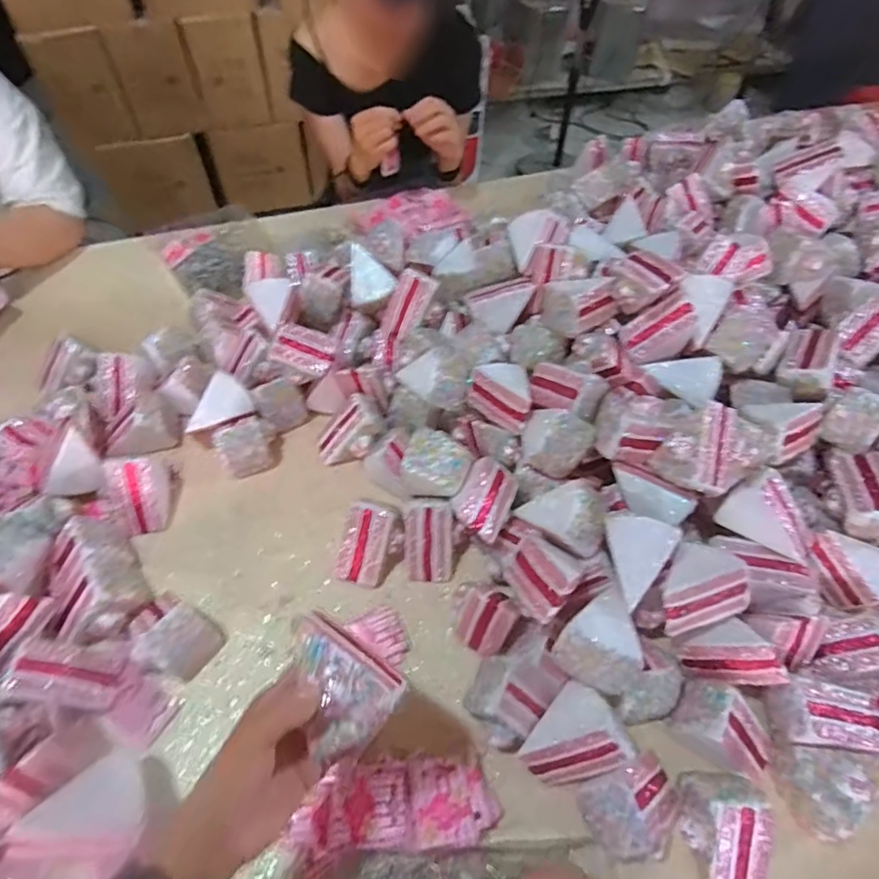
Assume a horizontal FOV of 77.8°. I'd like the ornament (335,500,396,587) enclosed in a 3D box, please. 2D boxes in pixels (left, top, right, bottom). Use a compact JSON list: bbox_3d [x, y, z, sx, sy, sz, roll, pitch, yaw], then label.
[{"bbox_3d":[-0.079,0.112,0.583,0.053,0.054,0.069,15,54,9],"label":"ornament"}]

